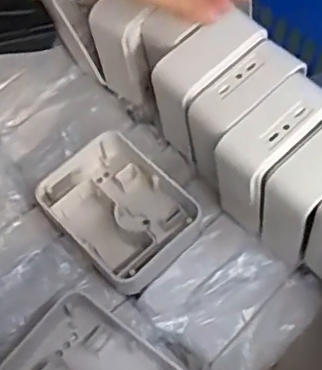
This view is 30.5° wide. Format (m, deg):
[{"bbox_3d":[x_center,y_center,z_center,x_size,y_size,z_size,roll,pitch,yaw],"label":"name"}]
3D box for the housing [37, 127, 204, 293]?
[{"bbox_3d":[-0.037,0.021,0.535,0.100,0.033,0.127,-40,68,-16],"label":"housing"}]

